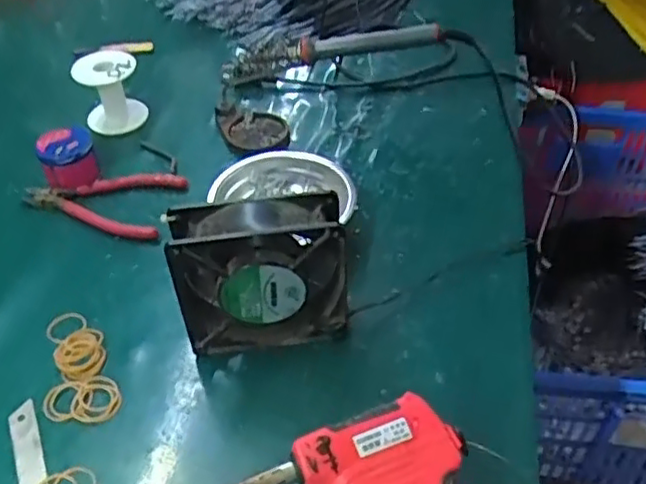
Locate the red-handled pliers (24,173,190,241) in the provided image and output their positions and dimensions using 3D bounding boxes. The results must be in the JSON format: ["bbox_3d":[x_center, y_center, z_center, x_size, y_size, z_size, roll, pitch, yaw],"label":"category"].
[{"bbox_3d":[-0.213,-0.041,0.629,0.146,0.016,0.092,9,42,10],"label":"red-handled pliers"}]

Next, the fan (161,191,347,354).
[{"bbox_3d":[-0.044,0.023,0.477,0.117,0.110,0.038,-3,42,-4],"label":"fan"}]

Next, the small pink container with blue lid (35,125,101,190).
[{"bbox_3d":[-0.250,-0.080,0.649,0.050,0.048,0.050,-17,44,-18],"label":"small pink container with blue lid"}]

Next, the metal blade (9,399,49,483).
[{"bbox_3d":[-0.199,0.150,0.447,0.018,0.004,0.098,-22,47,-15],"label":"metal blade"}]

